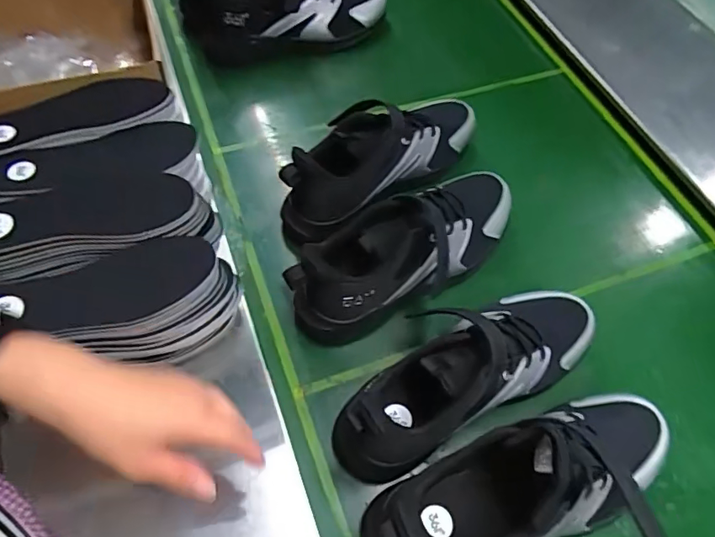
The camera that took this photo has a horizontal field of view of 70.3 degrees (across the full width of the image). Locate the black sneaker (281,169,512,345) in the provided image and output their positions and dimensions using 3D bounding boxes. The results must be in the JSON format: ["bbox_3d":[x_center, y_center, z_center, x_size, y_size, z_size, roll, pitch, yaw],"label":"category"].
[{"bbox_3d":[0.058,-0.029,0.532,0.283,0.107,0.088,-30,65,-18],"label":"black sneaker"}]

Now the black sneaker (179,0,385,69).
[{"bbox_3d":[-0.106,-0.393,0.772,0.298,0.121,0.135,-4,60,-4],"label":"black sneaker"}]

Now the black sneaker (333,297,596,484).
[{"bbox_3d":[0.106,0.089,0.467,0.280,0.125,0.091,-25,64,-16],"label":"black sneaker"}]

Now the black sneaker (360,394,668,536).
[{"bbox_3d":[0.149,0.176,0.408,0.278,0.141,0.098,-17,62,-12],"label":"black sneaker"}]

